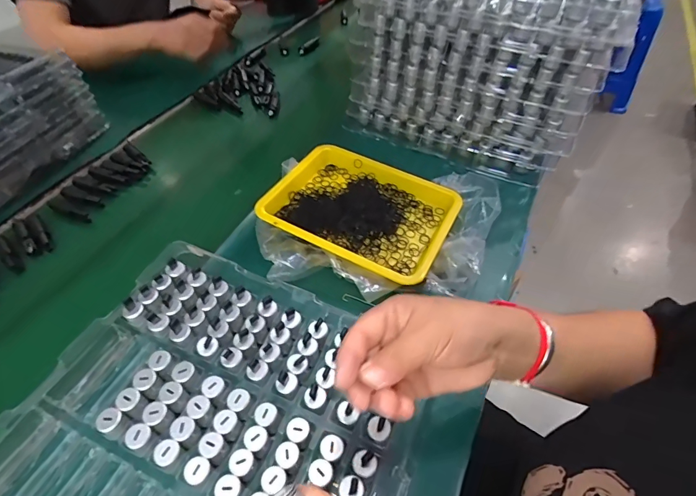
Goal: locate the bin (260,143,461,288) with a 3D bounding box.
[{"bbox_3d":[0.016,-0.052,0.496,0.217,0.032,0.170,21,52,19],"label":"bin"}]

